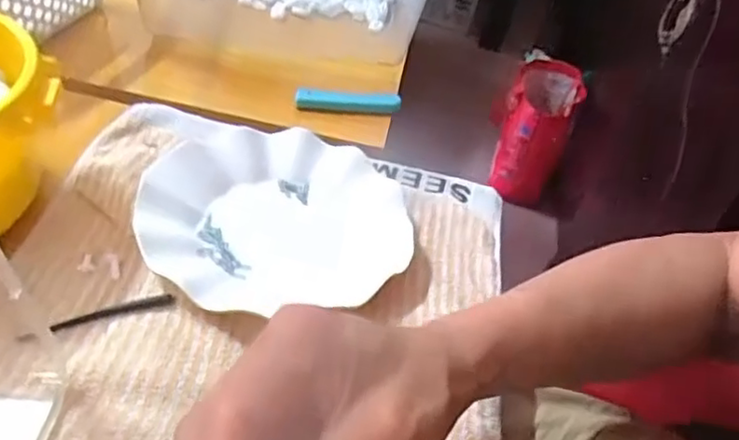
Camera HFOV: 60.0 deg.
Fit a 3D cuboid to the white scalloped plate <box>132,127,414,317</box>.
[{"bbox_3d":[-0.063,-0.012,0.455,0.181,0.031,0.175,0,43,-13],"label":"white scalloped plate"}]

